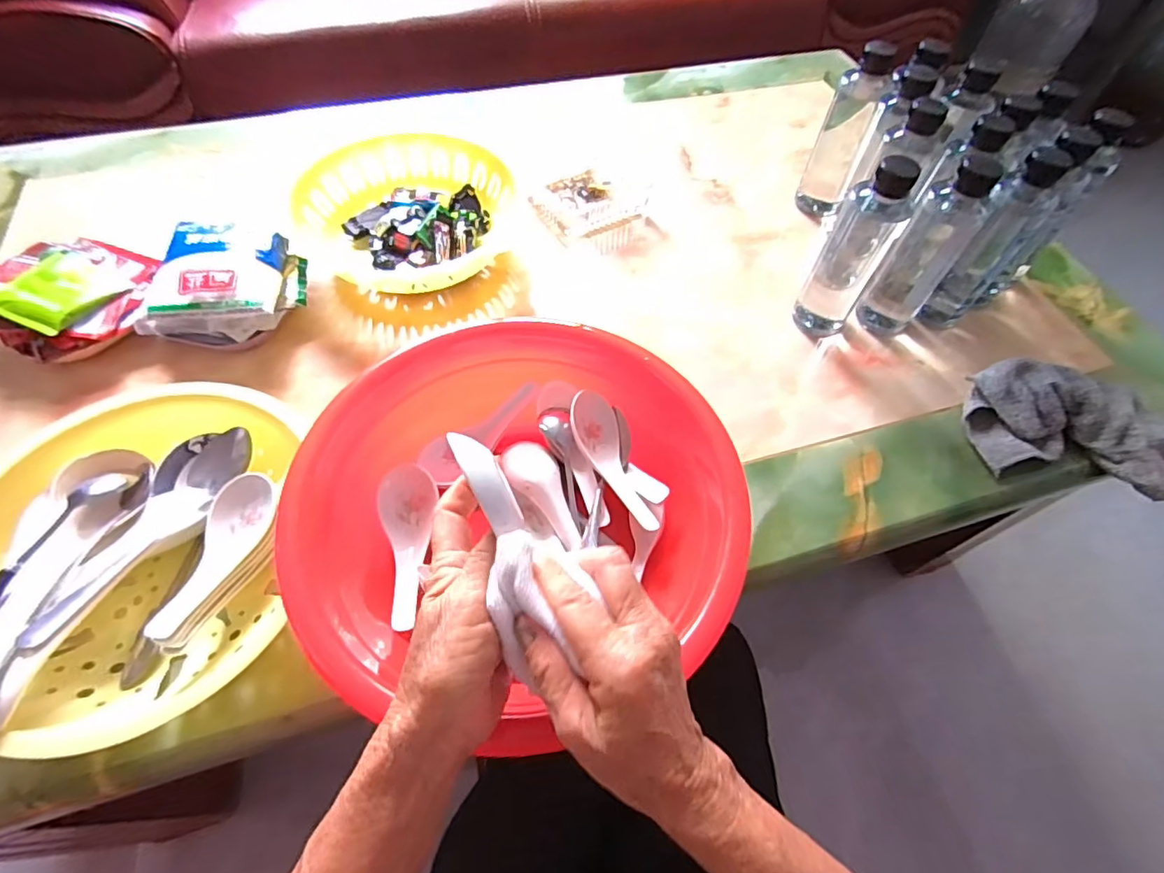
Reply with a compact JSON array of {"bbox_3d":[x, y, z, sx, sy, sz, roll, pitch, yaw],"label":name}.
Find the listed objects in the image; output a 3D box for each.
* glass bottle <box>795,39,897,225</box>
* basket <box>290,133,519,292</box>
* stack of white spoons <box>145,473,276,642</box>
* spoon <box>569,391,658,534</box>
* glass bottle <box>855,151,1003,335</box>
[{"bbox_3d":[0.289,-0.328,0.619,0.047,0.172,0.050,10,58,4],"label":"glass bottle"},{"bbox_3d":[-0.184,-0.249,0.610,0.212,0.055,0.222,1,58,-2],"label":"basket"},{"bbox_3d":[-0.257,0.083,0.387,0.033,0.034,0.124,3,43,0],"label":"stack of white spoons"},{"bbox_3d":[0.023,0.019,0.438,0.039,0.031,0.126,-16,60,-12],"label":"spoon"},{"bbox_3d":[0.320,-0.172,0.520,0.052,0.176,0.045,37,64,19],"label":"glass bottle"}]

